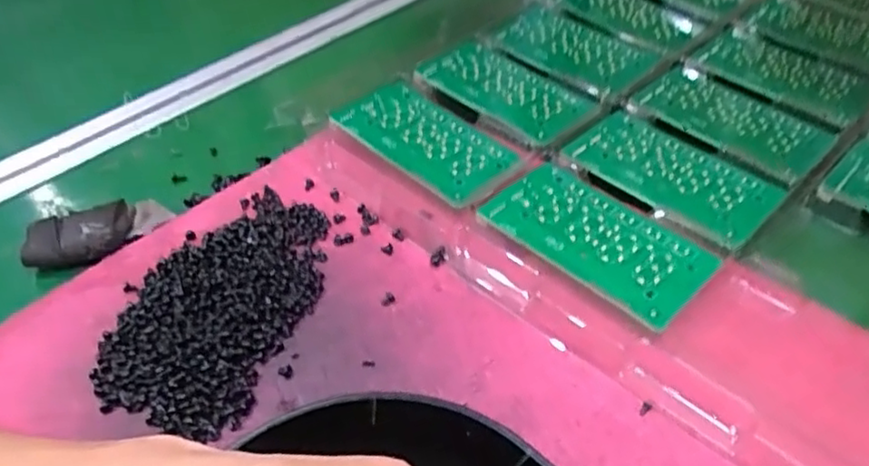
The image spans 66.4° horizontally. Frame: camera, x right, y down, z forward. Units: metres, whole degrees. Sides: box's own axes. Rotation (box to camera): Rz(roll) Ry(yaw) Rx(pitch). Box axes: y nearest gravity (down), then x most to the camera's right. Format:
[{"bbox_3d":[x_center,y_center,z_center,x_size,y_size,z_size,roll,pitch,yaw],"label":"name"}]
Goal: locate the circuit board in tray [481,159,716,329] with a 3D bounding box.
[{"bbox_3d":[0.079,0.001,0.323,0.060,0.009,0.102,-37,53,-28],"label":"circuit board in tray"}]

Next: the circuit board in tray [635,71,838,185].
[{"bbox_3d":[0.178,-0.067,0.397,0.057,0.007,0.100,-36,53,-28],"label":"circuit board in tray"}]

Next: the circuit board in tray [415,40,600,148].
[{"bbox_3d":[0.045,-0.093,0.422,0.059,0.005,0.107,-35,53,-27],"label":"circuit board in tray"}]

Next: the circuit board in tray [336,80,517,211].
[{"bbox_3d":[-0.006,-0.055,0.379,0.058,0.009,0.103,-36,53,-28],"label":"circuit board in tray"}]

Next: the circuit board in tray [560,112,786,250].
[{"bbox_3d":[0.127,-0.033,0.358,0.057,0.005,0.102,-37,53,-28],"label":"circuit board in tray"}]

